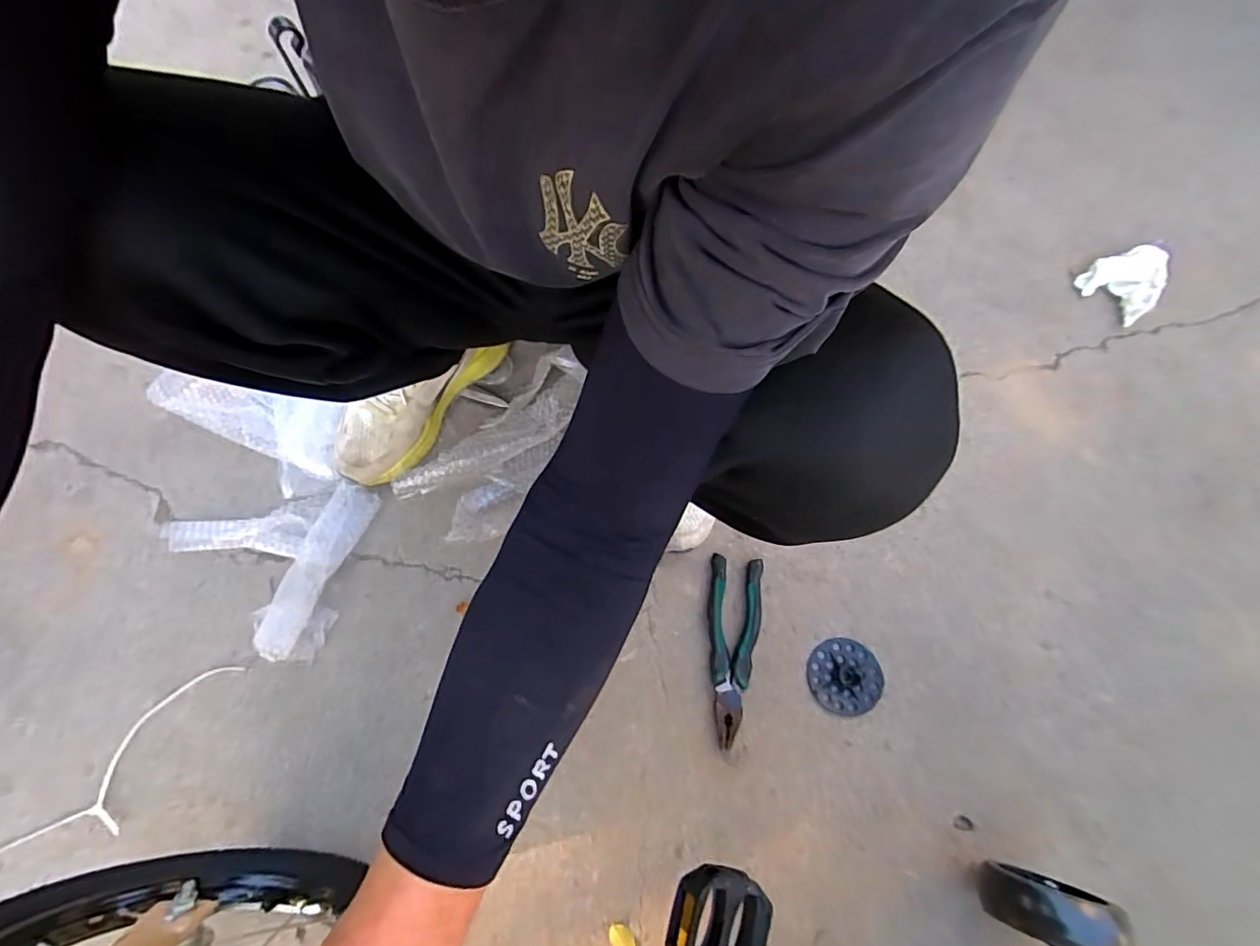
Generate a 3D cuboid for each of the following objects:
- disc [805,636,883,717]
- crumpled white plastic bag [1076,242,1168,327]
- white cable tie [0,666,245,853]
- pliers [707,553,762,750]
[{"bbox_3d":[0.229,0.217,0.587,0.074,0.008,0.075,1,69,-2],"label":"disc"},{"bbox_3d":[0.633,-0.247,0.694,0.106,0.040,0.084,-34,73,-14],"label":"crumpled white plastic bag"},{"bbox_3d":[-0.508,0.300,0.562,0.072,0.005,0.256,39,72,13],"label":"white cable tie"},{"bbox_3d":[0.110,0.186,0.590,0.055,0.016,0.189,7,69,1],"label":"pliers"}]

